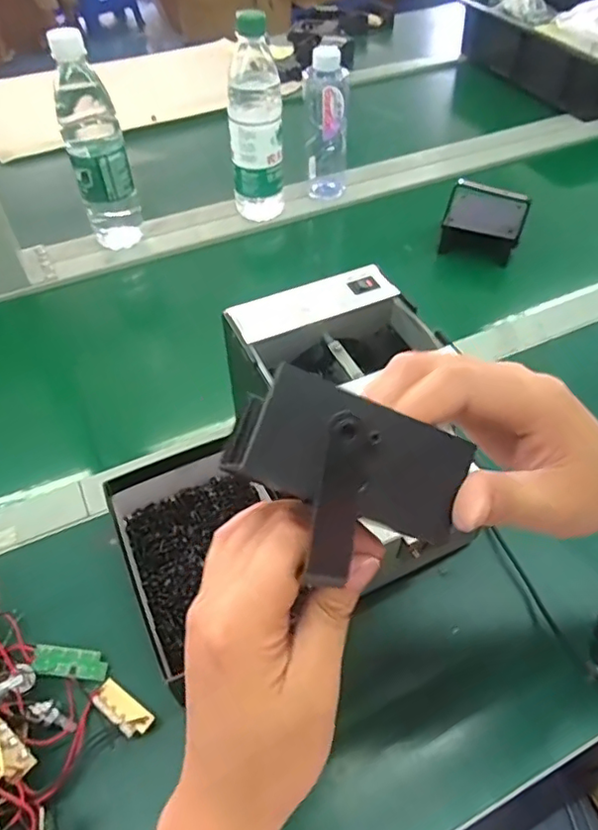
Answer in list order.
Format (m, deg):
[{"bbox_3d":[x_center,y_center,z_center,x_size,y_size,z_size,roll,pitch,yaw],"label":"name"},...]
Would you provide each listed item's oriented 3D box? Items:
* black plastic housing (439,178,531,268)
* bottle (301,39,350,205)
[{"bbox_3d":[0.223,-0.232,0.693,0.094,0.075,0.051,20,53,17],"label":"black plastic housing"},{"bbox_3d":[0.036,-0.374,0.741,0.056,0.176,0.063,3,50,3],"label":"bottle"}]

